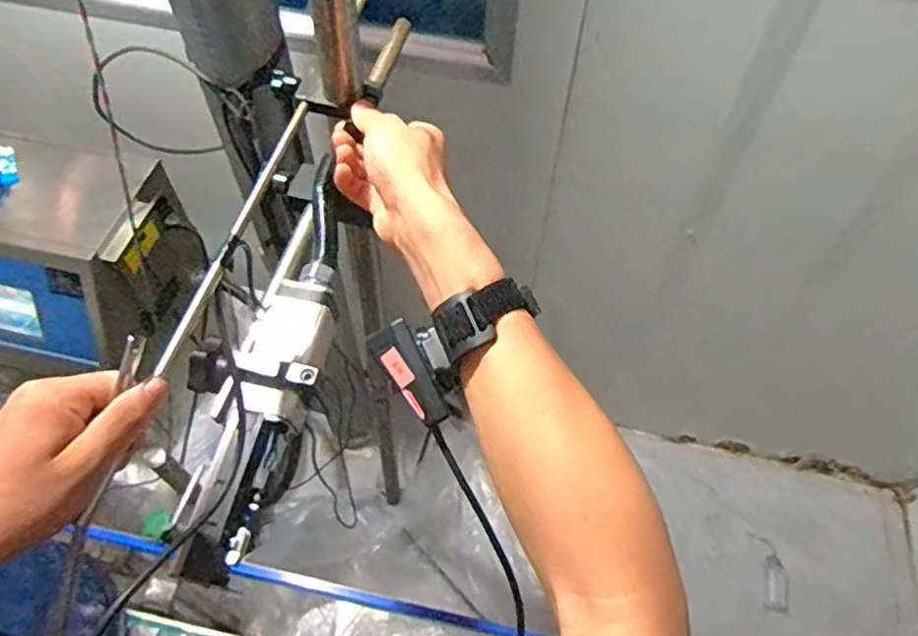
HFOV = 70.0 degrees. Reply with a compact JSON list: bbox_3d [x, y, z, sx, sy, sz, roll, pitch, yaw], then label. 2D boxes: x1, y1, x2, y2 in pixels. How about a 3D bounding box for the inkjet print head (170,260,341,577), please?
[{"bbox_3d":[-0.146,0.064,0.491,0.077,0.036,0.247,5,57,2],"label":"inkjet print head"}]

